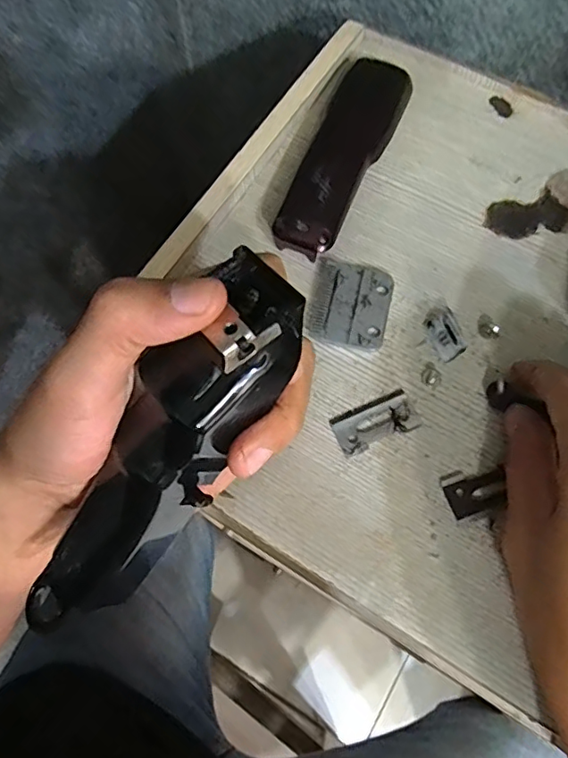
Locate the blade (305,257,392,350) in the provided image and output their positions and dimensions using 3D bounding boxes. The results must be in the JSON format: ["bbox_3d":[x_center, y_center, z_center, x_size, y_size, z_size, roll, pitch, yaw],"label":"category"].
[{"bbox_3d":[0.034,-0.039,0.286,0.040,0.004,0.047,10,70,5],"label":"blade"}]

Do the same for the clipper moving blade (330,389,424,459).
[{"bbox_3d":[0.044,0.020,0.265,0.040,0.004,0.021,-22,70,-7],"label":"clipper moving blade"}]

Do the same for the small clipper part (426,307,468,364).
[{"bbox_3d":[0.080,-0.024,0.274,0.012,0.013,0.029,-15,70,-4],"label":"small clipper part"}]

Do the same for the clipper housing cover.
[{"bbox_3d":[0.036,-0.131,0.312,0.038,0.015,0.138,21,71,9],"label":"clipper housing cover"}]

